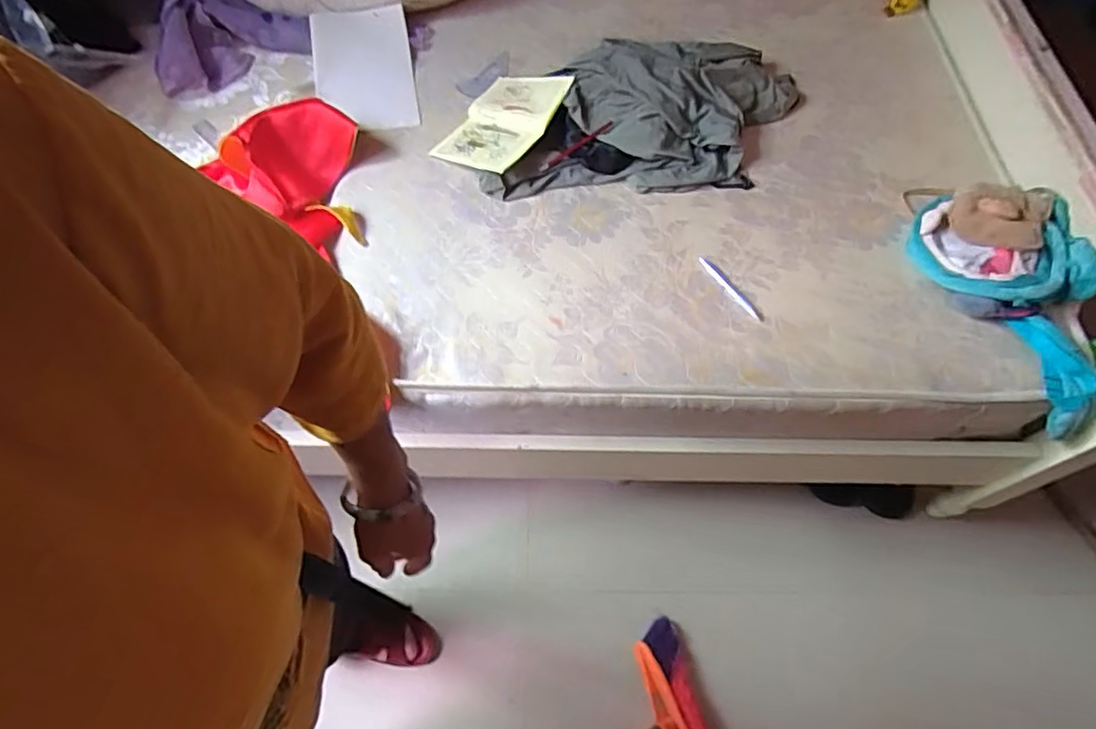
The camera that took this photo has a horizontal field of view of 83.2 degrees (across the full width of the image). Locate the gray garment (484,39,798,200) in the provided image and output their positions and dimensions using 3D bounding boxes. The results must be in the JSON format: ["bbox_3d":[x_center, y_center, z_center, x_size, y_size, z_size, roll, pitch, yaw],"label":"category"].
[{"bbox_3d":[0.180,-0.474,1.128,0.596,0.105,0.320,-3,62,-4],"label":"gray garment"}]

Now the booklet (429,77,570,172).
[{"bbox_3d":[-0.080,-0.443,1.123,0.170,0.022,0.230,24,71,25],"label":"booklet"}]

